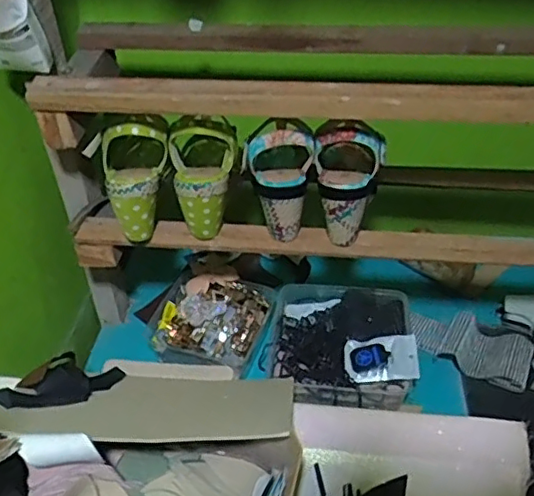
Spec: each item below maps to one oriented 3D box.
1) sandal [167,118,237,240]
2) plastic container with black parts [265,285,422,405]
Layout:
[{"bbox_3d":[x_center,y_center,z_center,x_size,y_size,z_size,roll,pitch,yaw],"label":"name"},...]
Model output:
[{"bbox_3d":[-0.072,-0.082,0.717,0.079,0.134,0.078,-7,40,-7],"label":"sandal"},{"bbox_3d":[0.106,0.137,0.871,0.200,0.066,0.202,3,40,5],"label":"plastic container with black parts"}]

